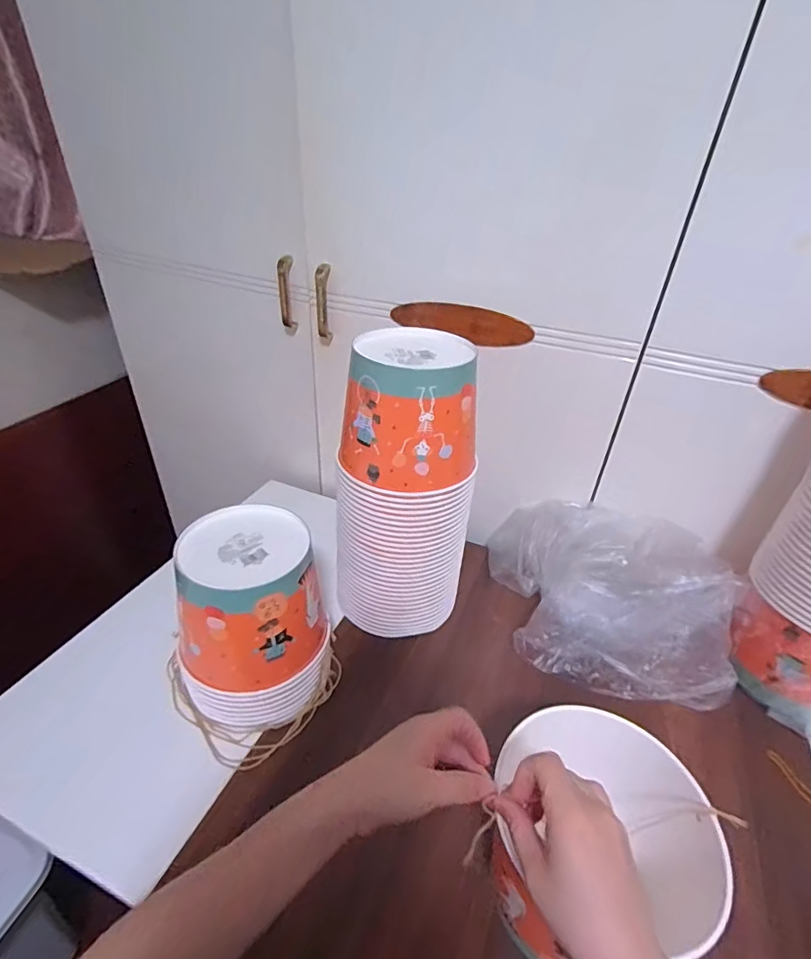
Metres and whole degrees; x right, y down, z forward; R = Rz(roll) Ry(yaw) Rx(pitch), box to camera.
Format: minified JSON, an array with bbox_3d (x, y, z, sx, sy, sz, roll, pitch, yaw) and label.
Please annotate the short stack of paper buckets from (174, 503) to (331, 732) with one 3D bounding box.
[{"bbox_3d":[-0.157,0.149,0.532,0.138,0.189,0.142,-2,36,-8],"label":"short stack of paper buckets"}]

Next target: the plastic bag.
[{"bbox_3d":[0.269,0.140,0.633,0.258,0.128,0.255,-1,36,-6],"label":"plastic bag"}]

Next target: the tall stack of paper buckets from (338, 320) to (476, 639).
[{"bbox_3d":[0.001,0.015,0.602,0.155,0.343,0.151,4,36,1],"label":"tall stack of paper buckets"}]

